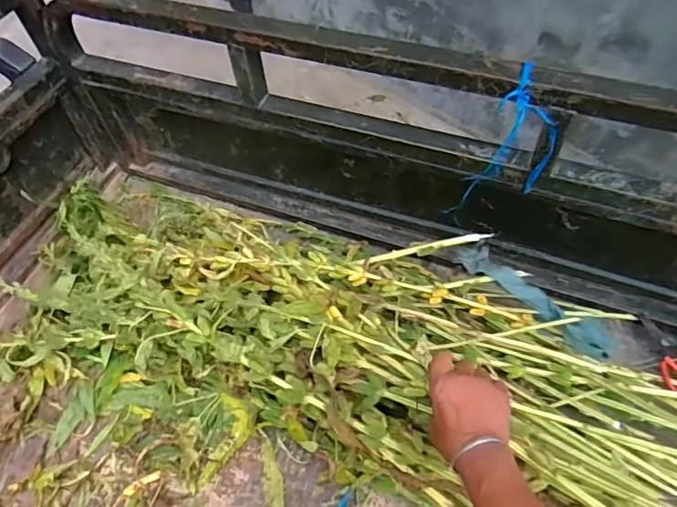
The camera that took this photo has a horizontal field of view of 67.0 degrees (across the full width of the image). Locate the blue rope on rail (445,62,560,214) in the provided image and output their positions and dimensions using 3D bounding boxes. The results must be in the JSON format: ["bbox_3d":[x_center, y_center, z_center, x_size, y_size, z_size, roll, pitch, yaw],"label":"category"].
[{"bbox_3d":[0.221,-0.129,0.673,0.073,0.204,0.088,-39,63,-22],"label":"blue rope on rail"}]

